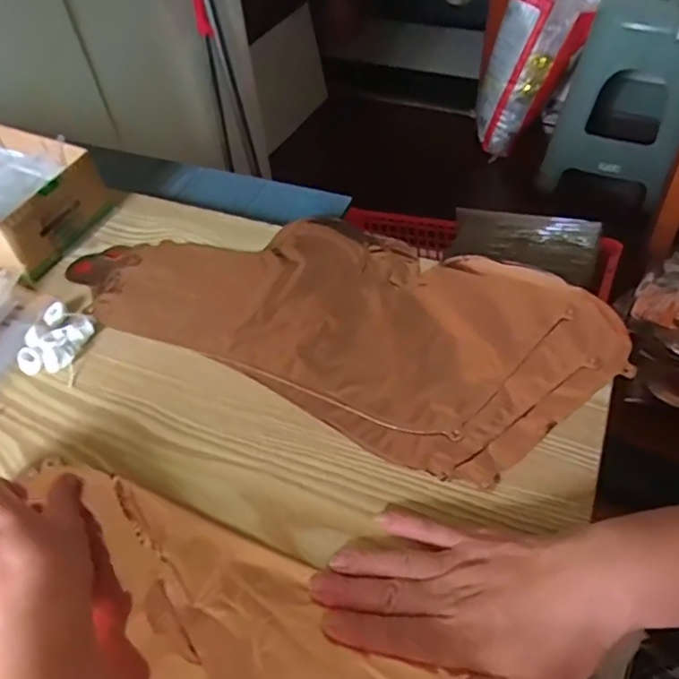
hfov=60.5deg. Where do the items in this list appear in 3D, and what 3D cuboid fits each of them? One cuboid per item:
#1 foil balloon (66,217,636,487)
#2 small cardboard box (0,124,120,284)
[{"bbox_3d":[-0.007,-0.042,0.508,0.448,0.020,0.225,22,55,23],"label":"foil balloon"},{"bbox_3d":[-0.342,-0.144,0.594,0.179,0.072,0.139,18,53,20],"label":"small cardboard box"}]

